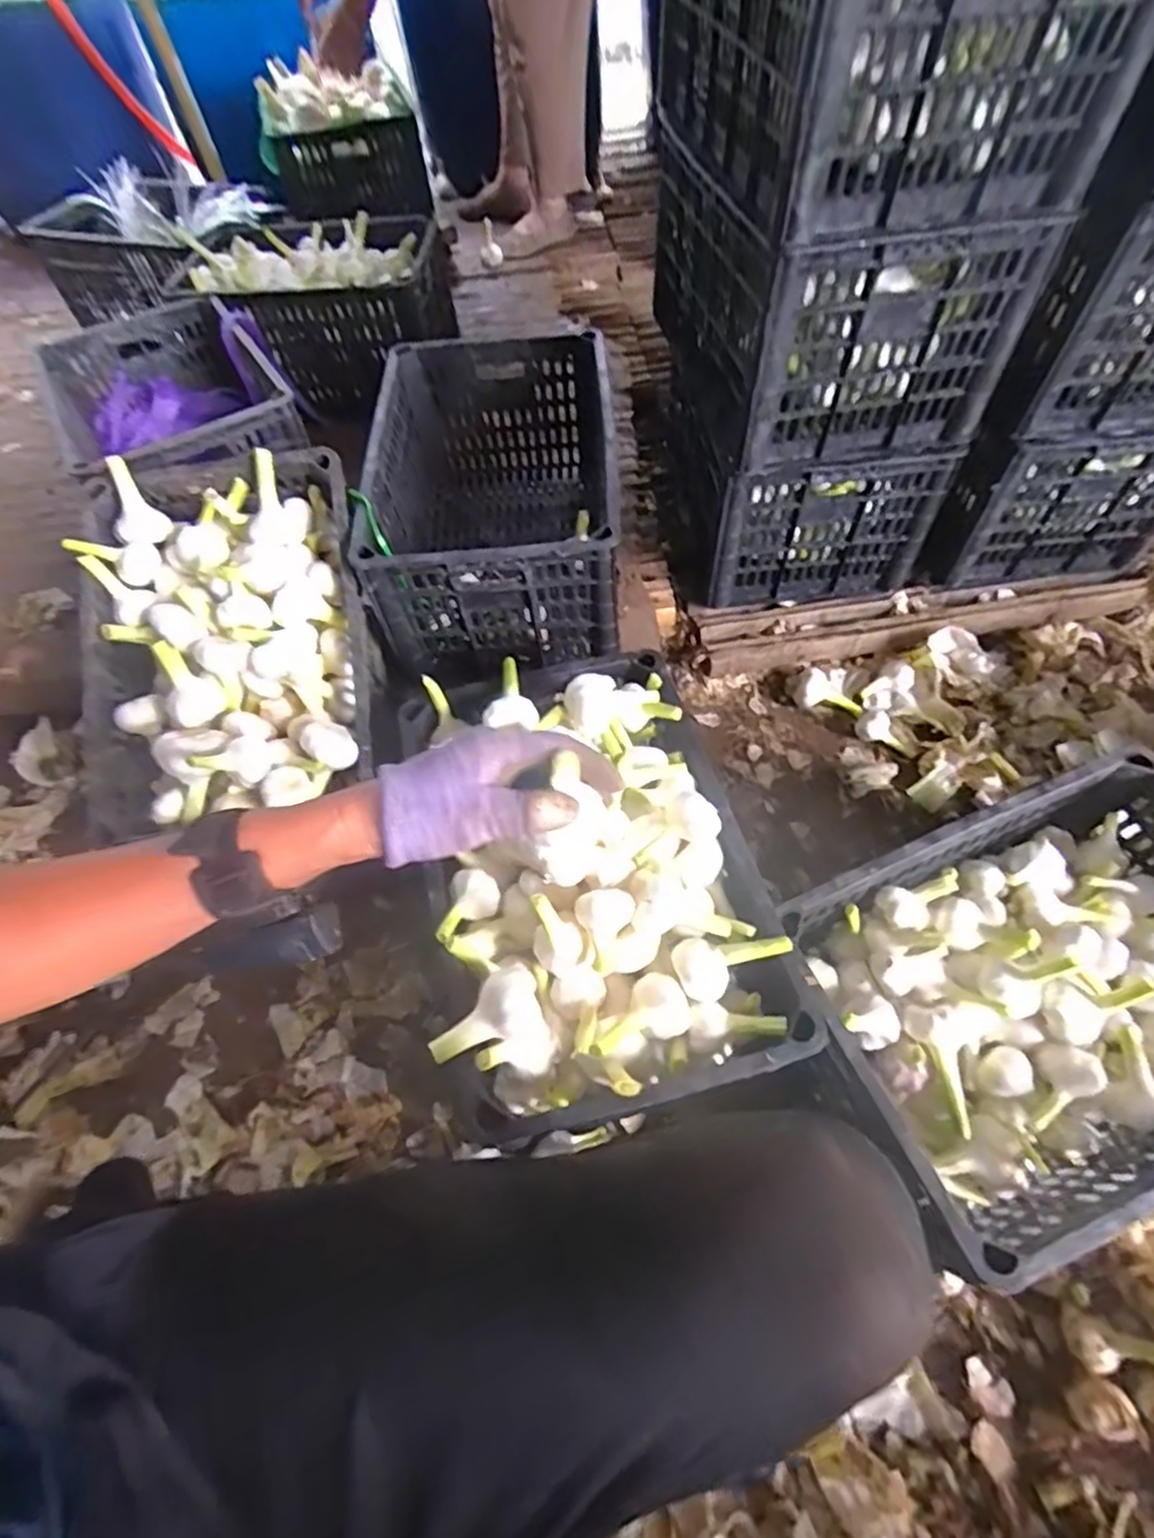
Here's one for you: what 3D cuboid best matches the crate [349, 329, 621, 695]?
[{"bbox_3d":[-0.103,-0.349,0.902,0.296,0.226,0.462,-3,59,2],"label":"crate"}]

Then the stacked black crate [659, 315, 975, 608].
[{"bbox_3d":[0.311,-0.443,0.990,0.321,0.255,0.403,-3,59,1],"label":"stacked black crate"}]

